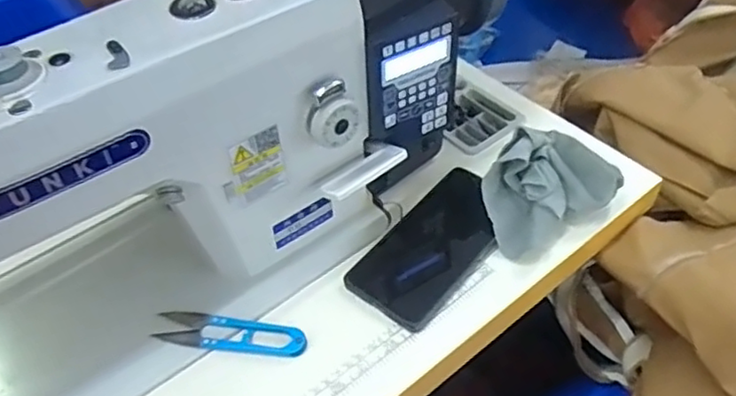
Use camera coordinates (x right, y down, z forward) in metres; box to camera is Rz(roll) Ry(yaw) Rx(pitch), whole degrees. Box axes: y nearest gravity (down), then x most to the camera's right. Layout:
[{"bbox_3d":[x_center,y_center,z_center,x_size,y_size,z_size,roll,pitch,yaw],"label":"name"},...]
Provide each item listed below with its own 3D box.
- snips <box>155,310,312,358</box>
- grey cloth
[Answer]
[{"bbox_3d":[-0.105,0.103,0.487,0.118,0.007,0.028,8,47,12],"label":"snips"},{"bbox_3d":[0.144,-0.011,0.547,0.117,0.051,0.093,-28,50,-20],"label":"grey cloth"}]

